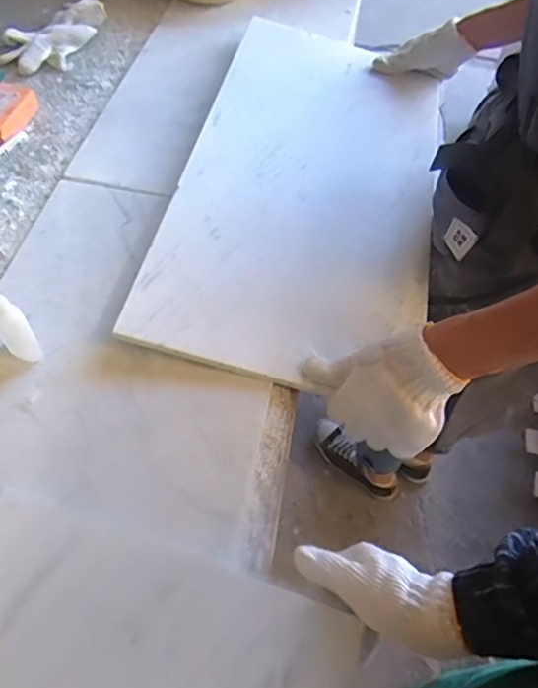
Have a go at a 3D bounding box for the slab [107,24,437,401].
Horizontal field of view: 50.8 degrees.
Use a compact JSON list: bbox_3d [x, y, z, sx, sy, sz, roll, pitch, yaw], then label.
[{"bbox_3d":[0.054,-0.210,0.697,0.297,0.032,0.586,10,56,4],"label":"slab"}]

